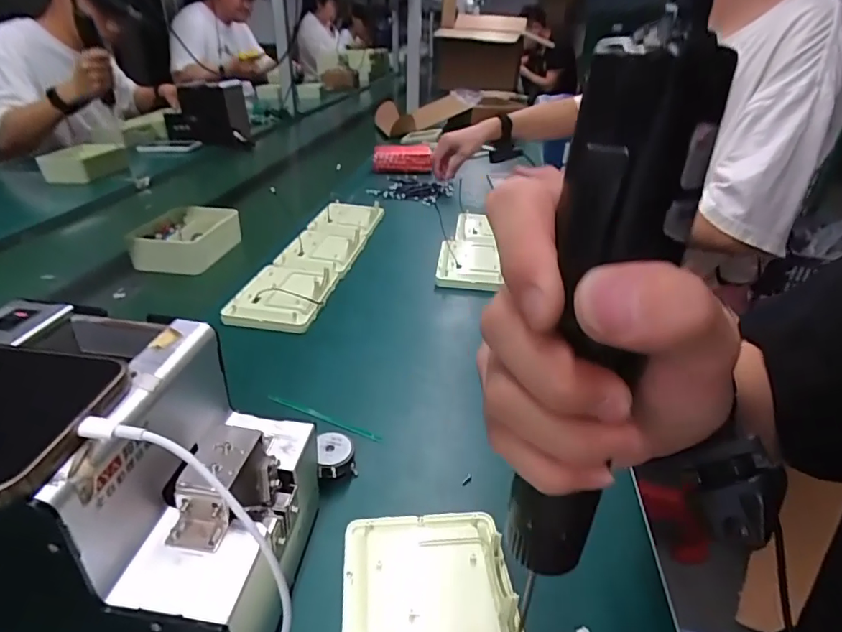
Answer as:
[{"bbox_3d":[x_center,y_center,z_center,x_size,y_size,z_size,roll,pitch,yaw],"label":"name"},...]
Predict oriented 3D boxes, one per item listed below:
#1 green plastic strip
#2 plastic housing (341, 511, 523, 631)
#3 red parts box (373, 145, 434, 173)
[{"bbox_3d":[-0.086,0.087,0.426,0.116,0.004,0.009,16,33,21],"label":"green plastic strip"},{"bbox_3d":[0.005,0.167,0.274,0.097,0.013,0.130,0,30,-6],"label":"plastic housing"},{"bbox_3d":[-0.039,-0.362,1.126,0.137,0.052,0.055,-3,31,-8],"label":"red parts box"}]

